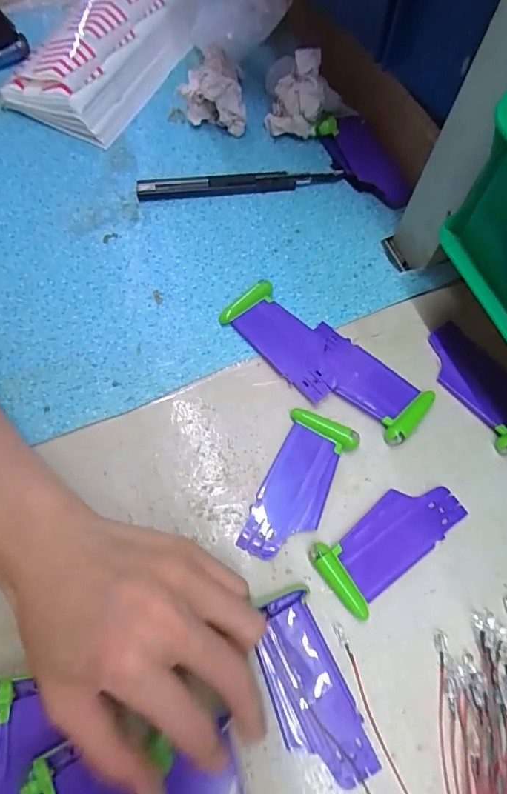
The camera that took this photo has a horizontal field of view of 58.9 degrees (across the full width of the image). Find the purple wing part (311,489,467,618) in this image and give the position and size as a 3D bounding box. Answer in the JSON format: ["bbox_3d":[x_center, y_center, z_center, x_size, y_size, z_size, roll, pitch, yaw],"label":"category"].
[{"bbox_3d":[0.078,0.078,0.255,0.088,0.009,0.041,-37,72,-15],"label":"purple wing part"}]

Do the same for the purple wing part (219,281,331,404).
[{"bbox_3d":[0.021,-0.039,0.300,0.088,0.010,0.039,42,72,15],"label":"purple wing part"}]

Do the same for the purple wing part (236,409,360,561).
[{"bbox_3d":[0.027,0.052,0.265,0.040,0.008,0.089,22,68,8],"label":"purple wing part"}]

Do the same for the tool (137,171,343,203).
[{"bbox_3d":[-0.011,-0.168,0.352,0.157,0.009,0.016,-8,67,-5],"label":"tool"}]

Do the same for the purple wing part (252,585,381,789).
[{"bbox_3d":[0.027,0.146,0.228,0.037,0.006,0.090,-19,69,-9],"label":"purple wing part"}]

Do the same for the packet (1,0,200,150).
[{"bbox_3d":[-0.122,-0.326,0.402,0.101,0.047,0.222,21,68,8],"label":"packet"}]

